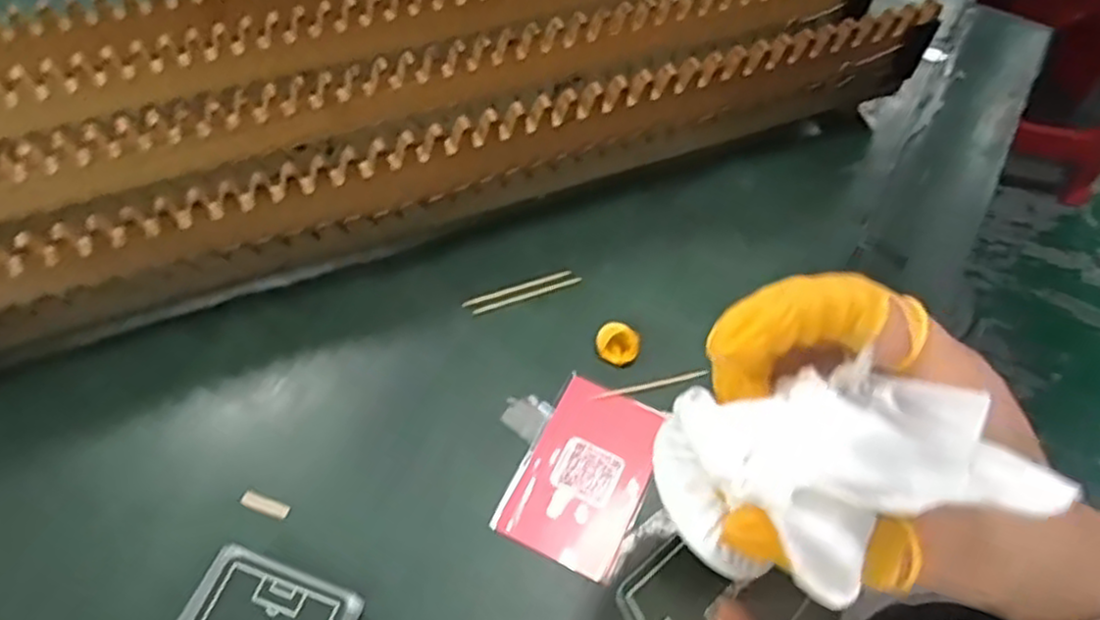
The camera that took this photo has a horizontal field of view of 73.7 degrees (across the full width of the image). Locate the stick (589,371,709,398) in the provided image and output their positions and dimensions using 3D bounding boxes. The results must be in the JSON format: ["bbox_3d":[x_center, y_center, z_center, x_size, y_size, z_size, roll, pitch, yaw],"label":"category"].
[{"bbox_3d":[0.050,0.037,0.367,0.056,0.004,0.005,-10,59,-9],"label":"stick"}]

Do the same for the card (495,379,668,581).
[{"bbox_3d":[0.018,0.075,0.343,0.053,0.004,0.085,23,60,11],"label":"card"}]

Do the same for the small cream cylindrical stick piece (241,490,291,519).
[{"bbox_3d":[-0.128,0.087,0.330,0.023,0.004,0.007,19,59,9],"label":"small cream cylindrical stick piece"}]

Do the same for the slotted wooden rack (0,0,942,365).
[{"bbox_3d":[-0.081,-0.127,0.421,0.558,0.079,0.182,-19,61,-14],"label":"slotted wooden rack"}]

